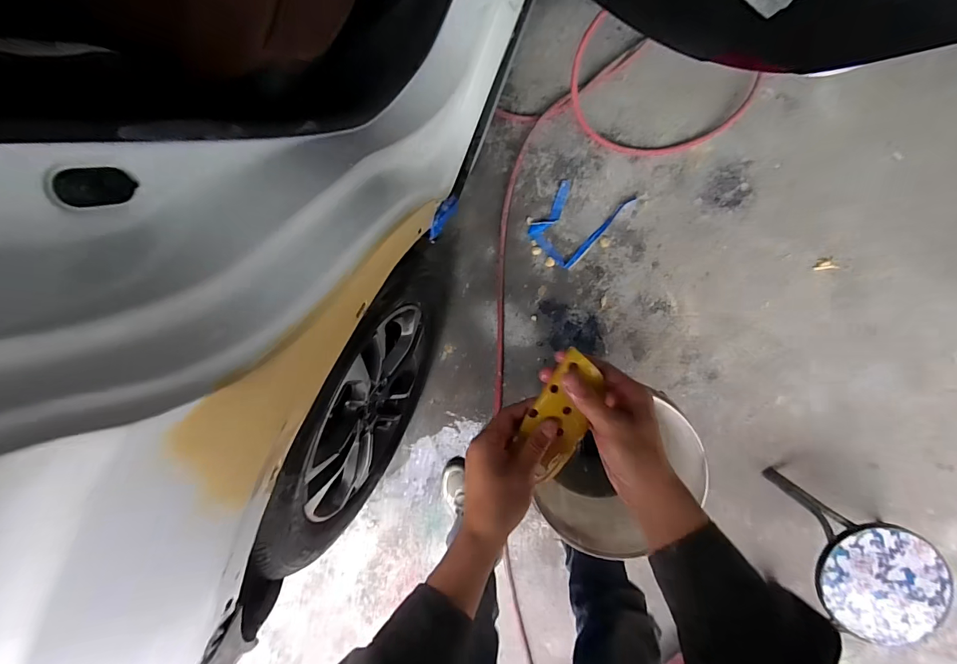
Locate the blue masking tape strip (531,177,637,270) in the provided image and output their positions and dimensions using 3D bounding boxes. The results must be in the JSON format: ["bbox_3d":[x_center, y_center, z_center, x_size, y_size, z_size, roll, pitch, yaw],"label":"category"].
[{"bbox_3d":[0.252,-0.300,1.048,0.163,0.006,0.242,42,98,6],"label":"blue masking tape strip"}]

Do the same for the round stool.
[{"bbox_3d":[0.782,0.468,0.872,0.214,0.221,0.256,1,90,6],"label":"round stool"}]

